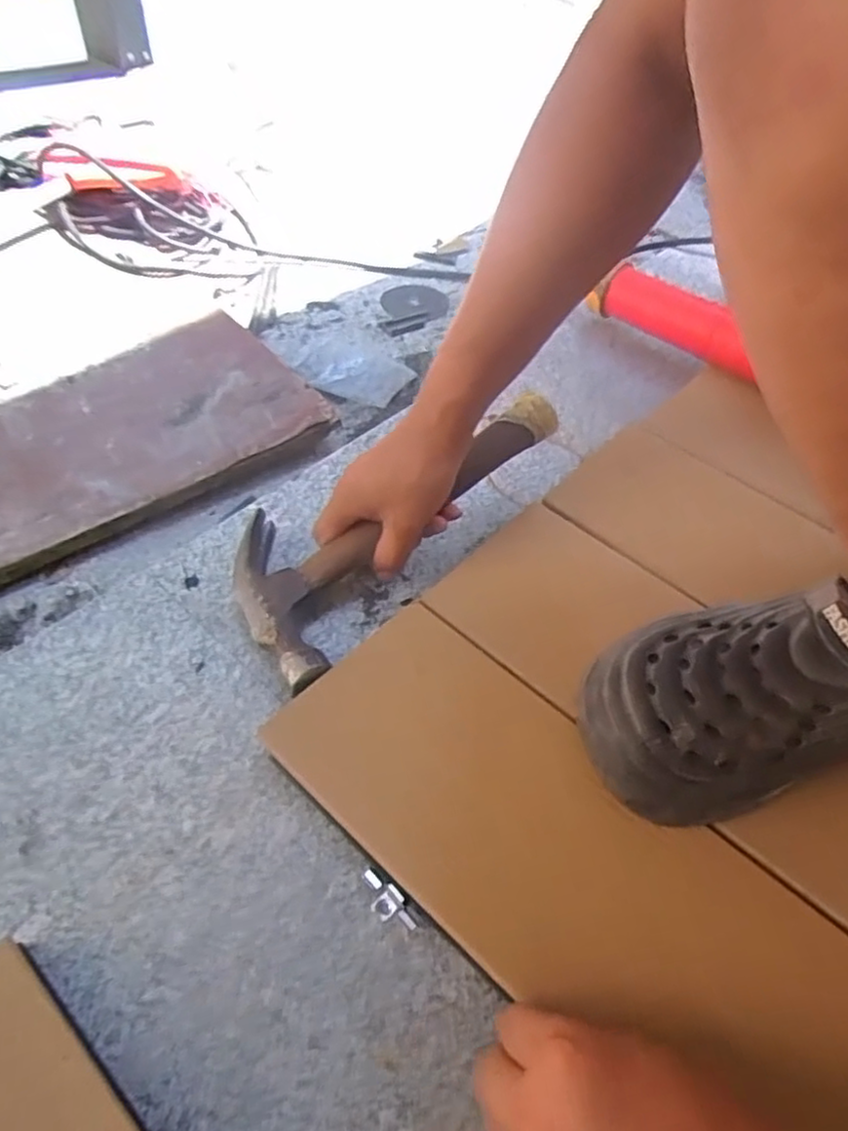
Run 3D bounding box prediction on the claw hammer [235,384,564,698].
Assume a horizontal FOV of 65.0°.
[{"bbox_3d":[-0.015,-0.038,0.494,0.271,0.030,0.149,-34,56,-7],"label":"claw hammer"}]

